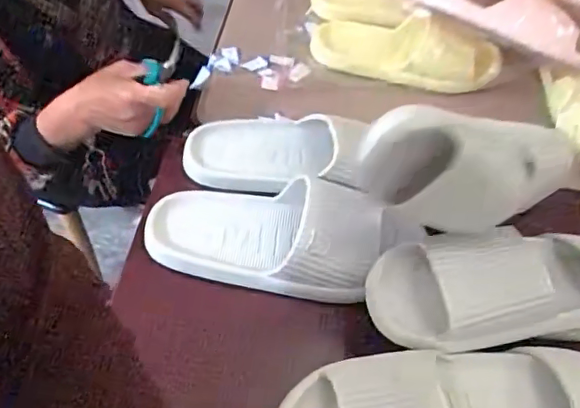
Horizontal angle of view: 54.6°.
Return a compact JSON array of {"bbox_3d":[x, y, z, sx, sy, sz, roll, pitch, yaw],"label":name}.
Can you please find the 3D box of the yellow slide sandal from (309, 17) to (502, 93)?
[{"bbox_3d":[0.150,-0.203,0.749,0.236,0.068,0.071,10,54,2],"label":"yellow slide sandal"}]

